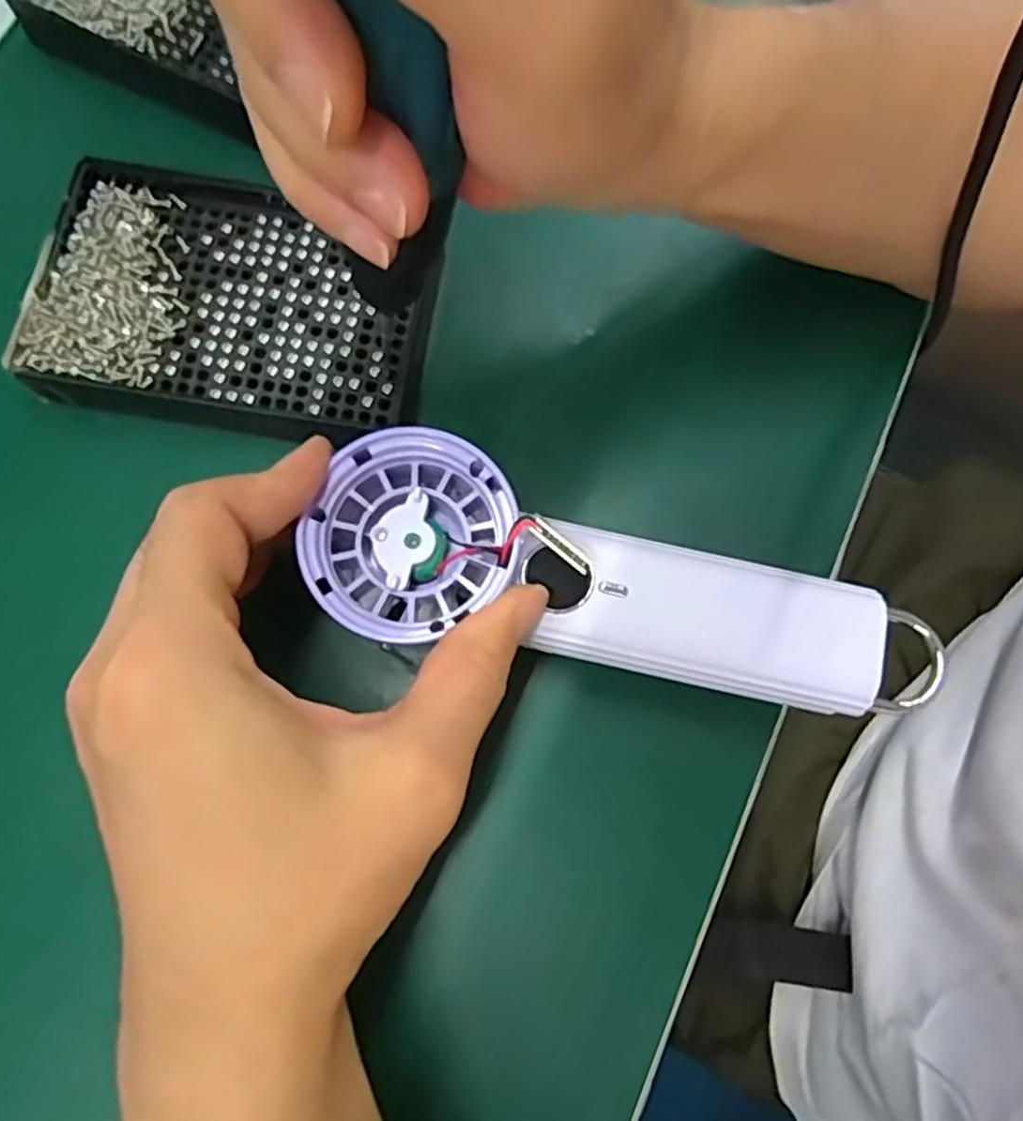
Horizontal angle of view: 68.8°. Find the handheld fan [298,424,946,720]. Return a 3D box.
[{"bbox_3d":[0.032,0.010,0.219,0.180,0.028,0.057,15,78,-3],"label":"handheld fan"}]

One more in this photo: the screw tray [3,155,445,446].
[{"bbox_3d":[-0.098,-0.096,0.272,0.138,0.015,0.096,7,78,0],"label":"screw tray"}]

